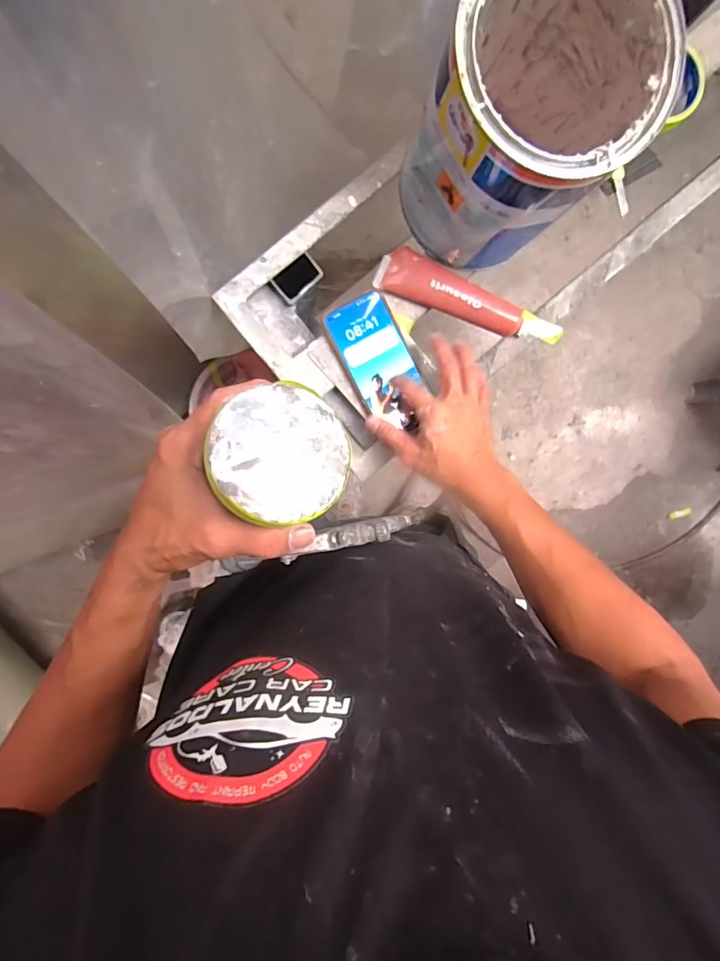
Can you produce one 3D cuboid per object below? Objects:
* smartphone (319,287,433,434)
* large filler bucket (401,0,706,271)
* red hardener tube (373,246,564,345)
[{"bbox_3d":[0.024,-0.132,0.524,0.073,0.012,0.153,-29,93,-1],"label":"smartphone"},{"bbox_3d":[0.140,-0.306,0.413,0.158,0.194,0.175,30,91,-6],"label":"large filler bucket"},{"bbox_3d":[0.123,-0.200,0.519,0.212,0.026,0.044,19,92,-6],"label":"red hardener tube"}]

